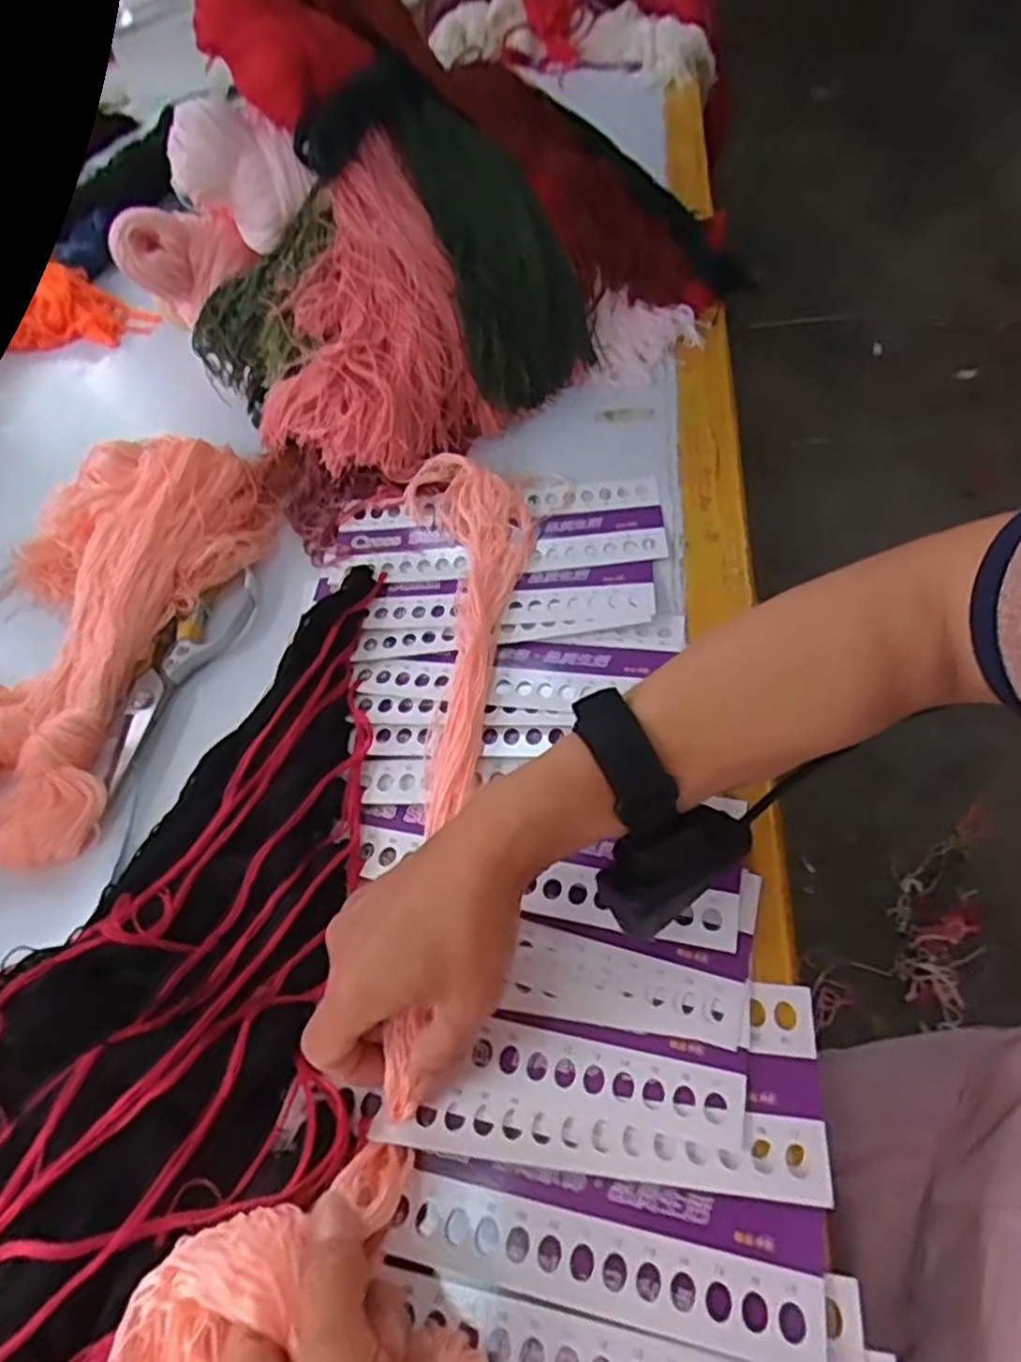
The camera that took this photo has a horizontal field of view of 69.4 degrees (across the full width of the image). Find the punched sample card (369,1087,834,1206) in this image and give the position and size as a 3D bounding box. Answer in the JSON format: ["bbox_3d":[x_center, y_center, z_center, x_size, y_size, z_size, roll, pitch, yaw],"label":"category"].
[{"bbox_3d":[0.037,0.198,0.322,0.191,0.008,0.030,0,54,11],"label":"punched sample card"}]

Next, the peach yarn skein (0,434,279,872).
[{"bbox_3d":[-0.311,-0.049,0.511,0.200,0.069,0.334,9,58,14],"label":"peach yarn skein"}]

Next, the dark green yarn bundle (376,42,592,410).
[{"bbox_3d":[-0.016,-0.365,0.586,0.121,0.048,0.268,-27,97,-16],"label":"dark green yarn bundle"}]

